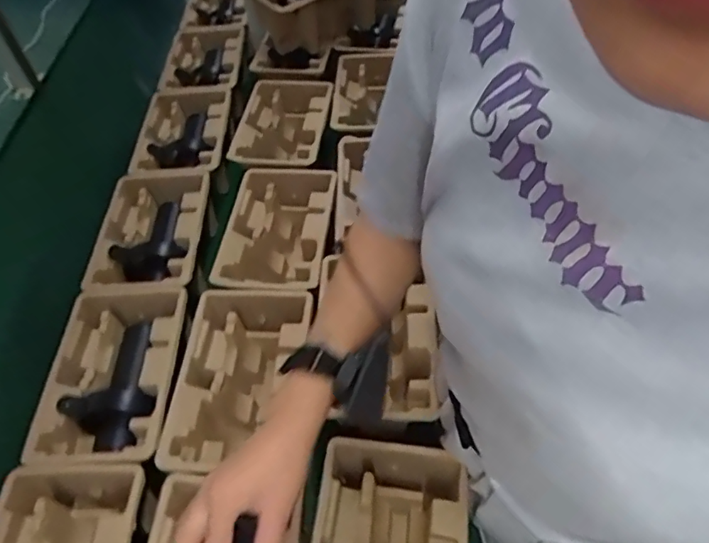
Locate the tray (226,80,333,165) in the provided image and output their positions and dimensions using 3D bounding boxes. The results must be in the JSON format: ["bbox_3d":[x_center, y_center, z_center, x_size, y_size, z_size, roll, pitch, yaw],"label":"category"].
[{"bbox_3d":[-0.120,-0.247,0.937,0.150,0.086,0.229,3,56,5],"label":"tray"}]

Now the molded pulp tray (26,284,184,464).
[{"bbox_3d":[-0.287,0.129,0.657,0.149,0.075,0.227,-4,56,0],"label":"molded pulp tray"}]

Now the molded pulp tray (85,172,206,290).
[{"bbox_3d":[-0.298,-0.065,0.792,0.145,0.048,0.225,-2,56,1],"label":"molded pulp tray"}]

